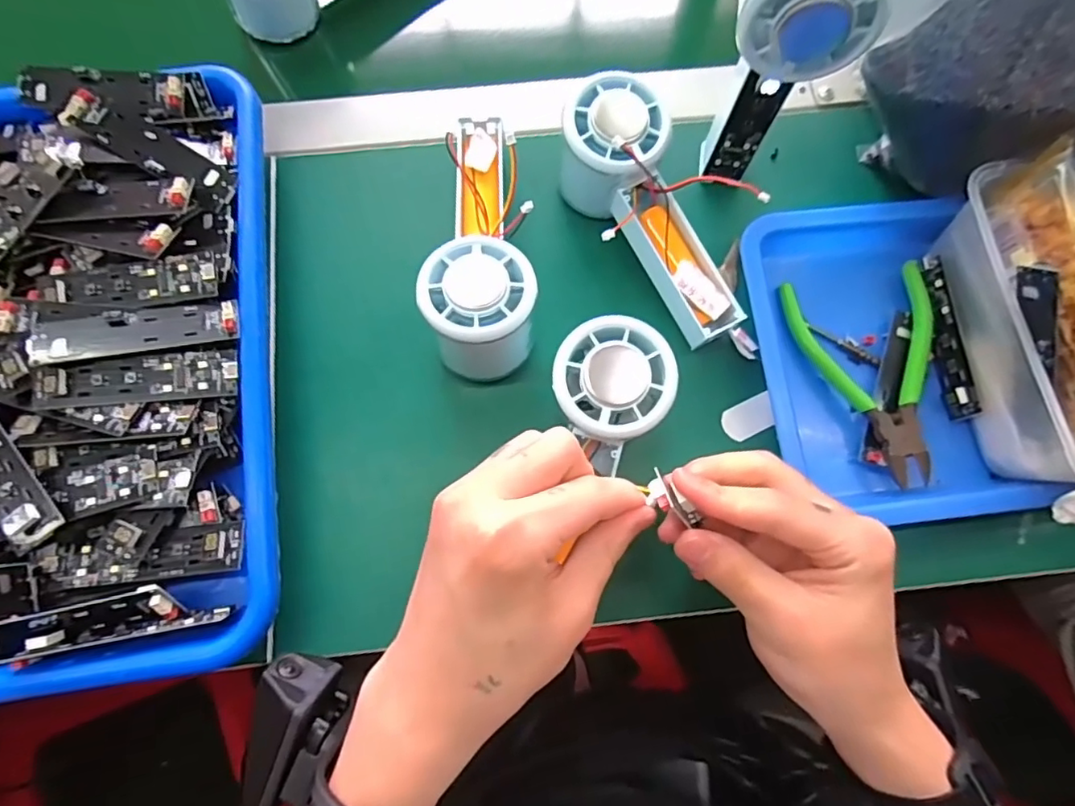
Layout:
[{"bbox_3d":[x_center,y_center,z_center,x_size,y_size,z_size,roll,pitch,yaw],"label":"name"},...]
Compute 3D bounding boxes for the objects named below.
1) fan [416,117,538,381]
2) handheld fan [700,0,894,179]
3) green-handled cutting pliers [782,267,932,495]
[{"bbox_3d":[-0.028,-0.091,0.309,0.053,0.051,0.156,1,74,0],"label":"fan"},{"bbox_3d":[0.116,-0.171,0.286,0.058,0.137,0.064,10,74,3],"label":"handheld fan"},{"bbox_3d":[0.182,-0.016,0.308,0.074,0.012,0.117,-4,74,-1],"label":"green-handled cutting pliers"}]

